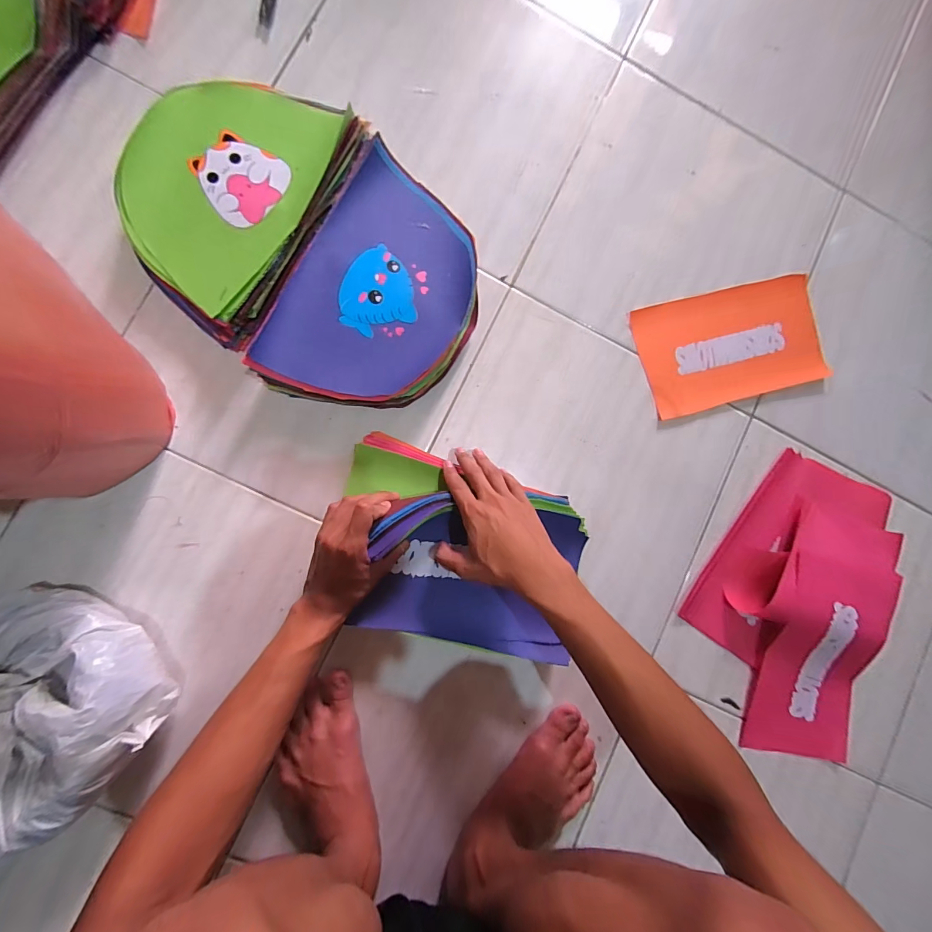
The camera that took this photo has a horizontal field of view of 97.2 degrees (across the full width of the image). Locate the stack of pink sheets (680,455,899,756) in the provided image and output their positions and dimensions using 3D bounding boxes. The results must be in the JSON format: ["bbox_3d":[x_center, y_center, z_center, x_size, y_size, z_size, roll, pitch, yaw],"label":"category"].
[{"bbox_3d":[0.454,0.189,0.567,0.282,0.040,0.404,18,85,-5],"label":"stack of pink sheets"}]

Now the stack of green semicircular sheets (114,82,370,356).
[{"bbox_3d":[-0.282,-0.323,0.502,0.219,0.061,0.298,29,84,-4],"label":"stack of green semicircular sheets"}]

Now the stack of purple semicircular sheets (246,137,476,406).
[{"bbox_3d":[-0.100,-0.206,0.519,0.209,0.059,0.301,24,84,-5],"label":"stack of purple semicircular sheets"}]

